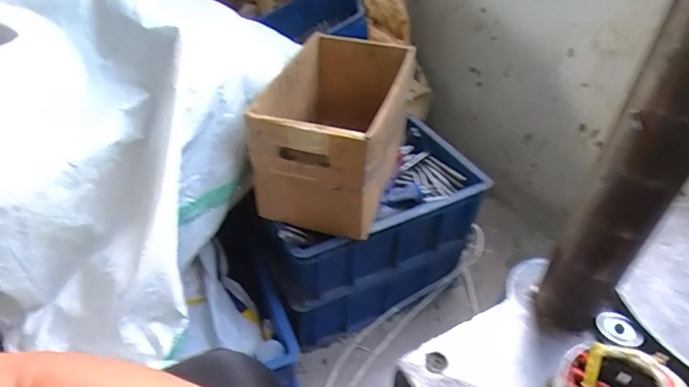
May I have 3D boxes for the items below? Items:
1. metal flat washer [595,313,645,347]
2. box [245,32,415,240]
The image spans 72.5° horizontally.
[{"bbox_3d":[0.262,0.130,0.447,0.033,0.004,0.037,-14,47,-9],"label":"metal flat washer"},{"bbox_3d":[-0.007,-0.114,0.823,0.204,0.204,0.332,14,43,13],"label":"box"}]

